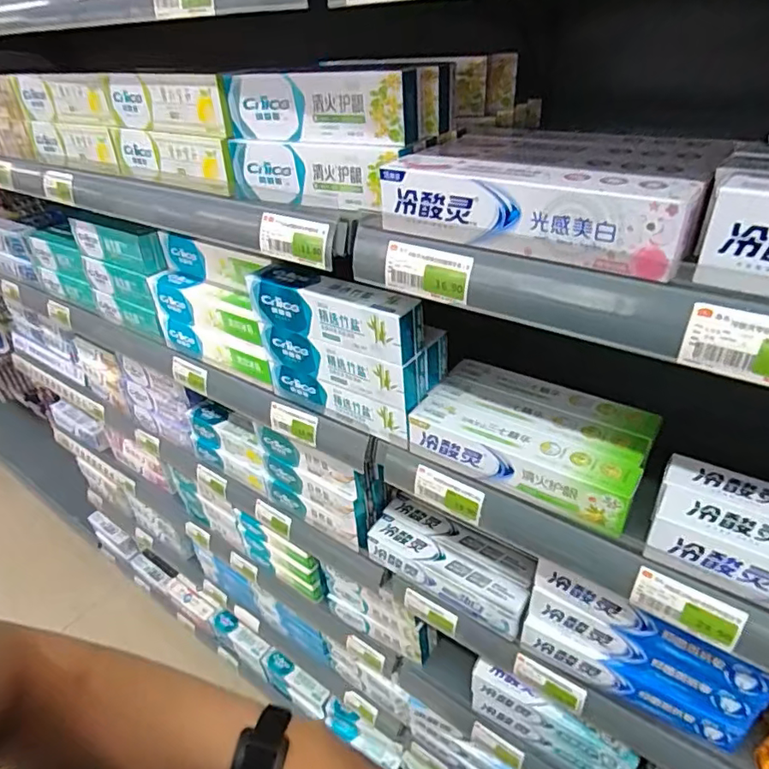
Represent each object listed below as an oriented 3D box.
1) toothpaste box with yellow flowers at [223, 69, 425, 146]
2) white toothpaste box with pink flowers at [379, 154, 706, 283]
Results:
[{"bbox_3d":[-0.063,-0.254,0.490,0.203,0.056,0.033,16,41,26],"label":"toothpaste box with yellow flowers"},{"bbox_3d":[0.102,-0.133,0.399,0.229,0.053,0.045,20,42,30],"label":"white toothpaste box with pink flowers"}]

